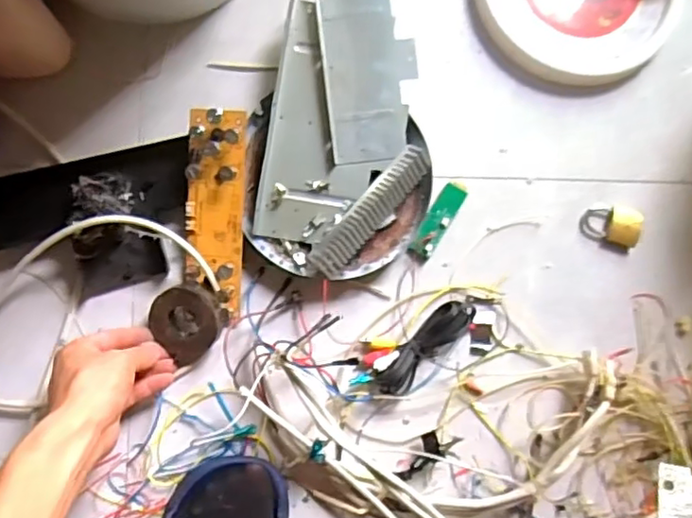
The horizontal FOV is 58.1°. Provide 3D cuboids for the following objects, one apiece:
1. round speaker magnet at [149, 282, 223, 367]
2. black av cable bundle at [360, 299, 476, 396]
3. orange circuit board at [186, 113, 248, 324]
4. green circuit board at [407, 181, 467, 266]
[{"bbox_3d":[-0.151,0.058,0.592,0.065,0.020,0.069,3,101,15],"label":"round speaker magnet"},{"bbox_3d":[0.075,0.081,0.622,0.121,0.018,0.057,-37,88,-7],"label":"black av cable bundle"},{"bbox_3d":[-0.125,-0.041,0.593,0.056,0.020,0.195,0,97,-4],"label":"orange circuit board"},{"bbox_3d":[0.094,-0.038,0.637,0.024,0.011,0.092,32,83,0],"label":"green circuit board"}]

